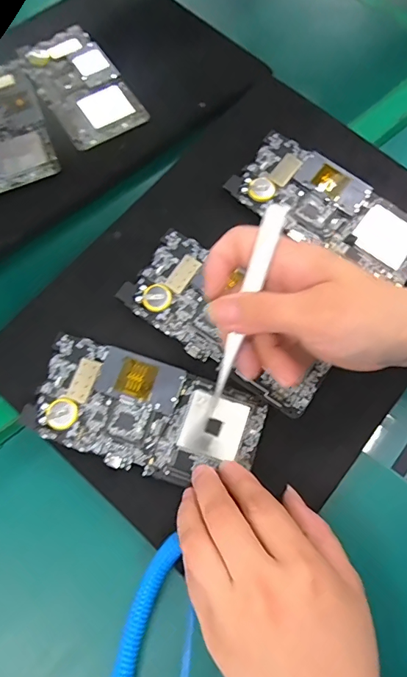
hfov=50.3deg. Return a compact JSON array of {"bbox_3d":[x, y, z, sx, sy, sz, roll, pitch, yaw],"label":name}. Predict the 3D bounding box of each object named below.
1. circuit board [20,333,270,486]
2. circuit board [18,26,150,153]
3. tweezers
[{"bbox_3d":[-0.038,0.051,0.295,0.152,0.006,0.074,15,73,2],"label":"circuit board"},{"bbox_3d":[-0.118,-0.243,0.412,0.074,0.005,0.148,-32,68,-8],"label":"circuit board"},{"bbox_3d":[0.024,-0.019,0.243,0.011,0.004,0.116,19,95,8],"label":"tweezers"}]

